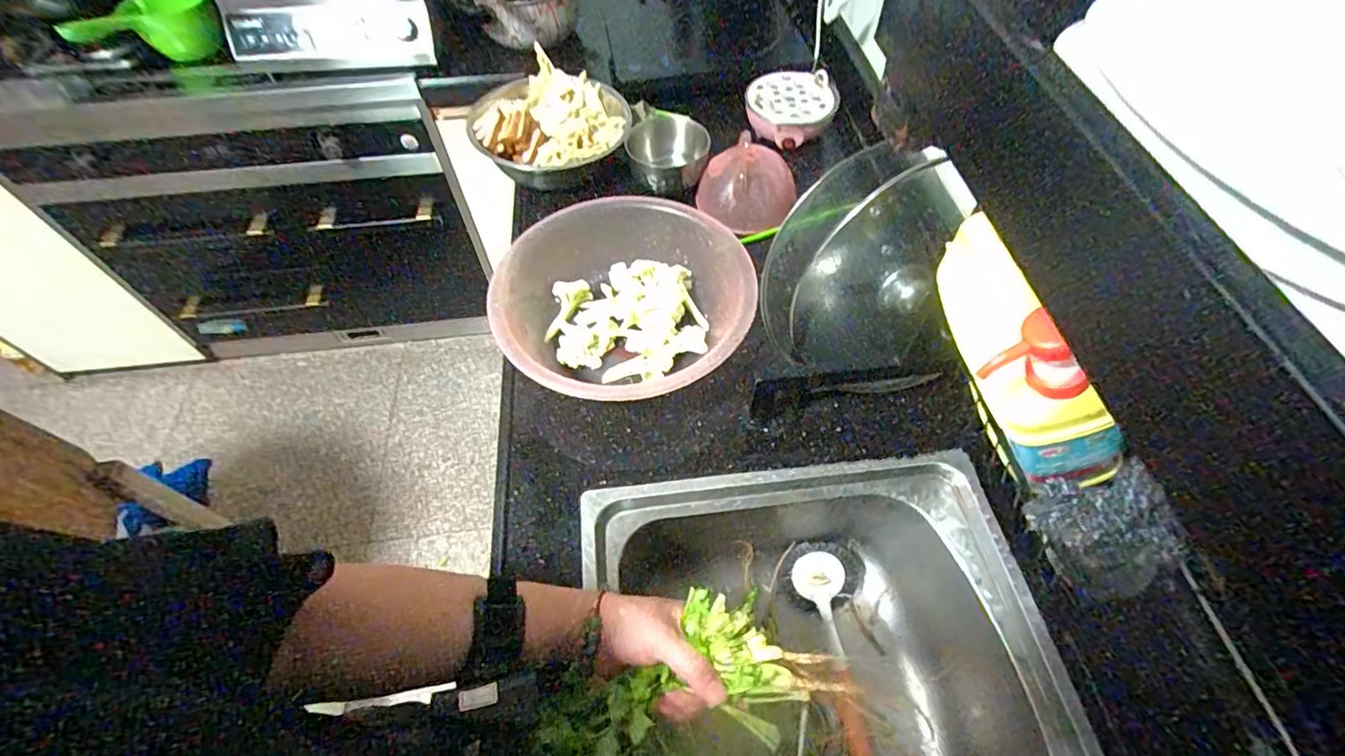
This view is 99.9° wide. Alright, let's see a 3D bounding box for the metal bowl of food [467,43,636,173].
[{"bbox_3d":[-0.217,-0.430,0.924,0.234,0.067,0.301,-27,60,-16],"label":"metal bowl of food"}]

